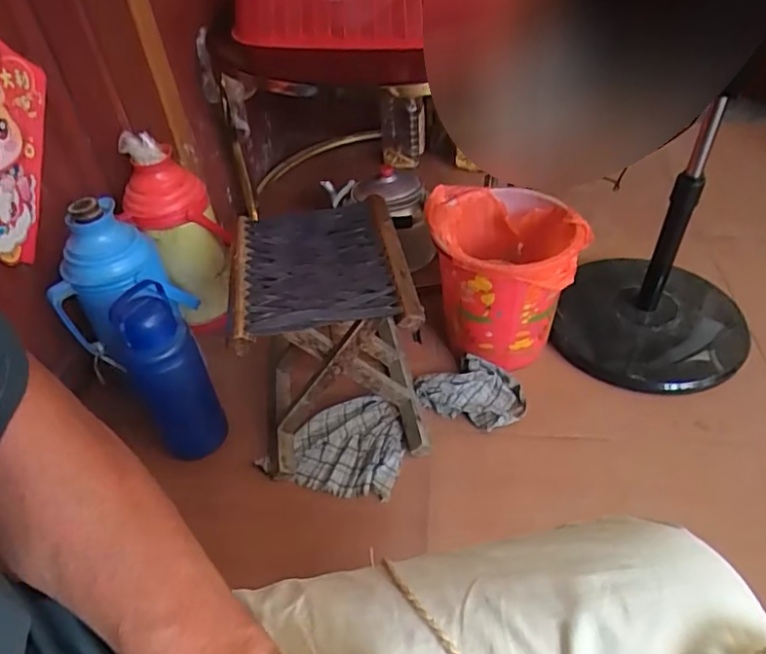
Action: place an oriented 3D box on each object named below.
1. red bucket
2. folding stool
[{"bbox_3d":[0.218,-0.087,1.063,0.244,0.275,0.244,-3,43,2],"label":"red bucket"},{"bbox_3d":[-0.085,0.012,0.951,0.256,0.320,0.301,-9,43,-4],"label":"folding stool"}]

